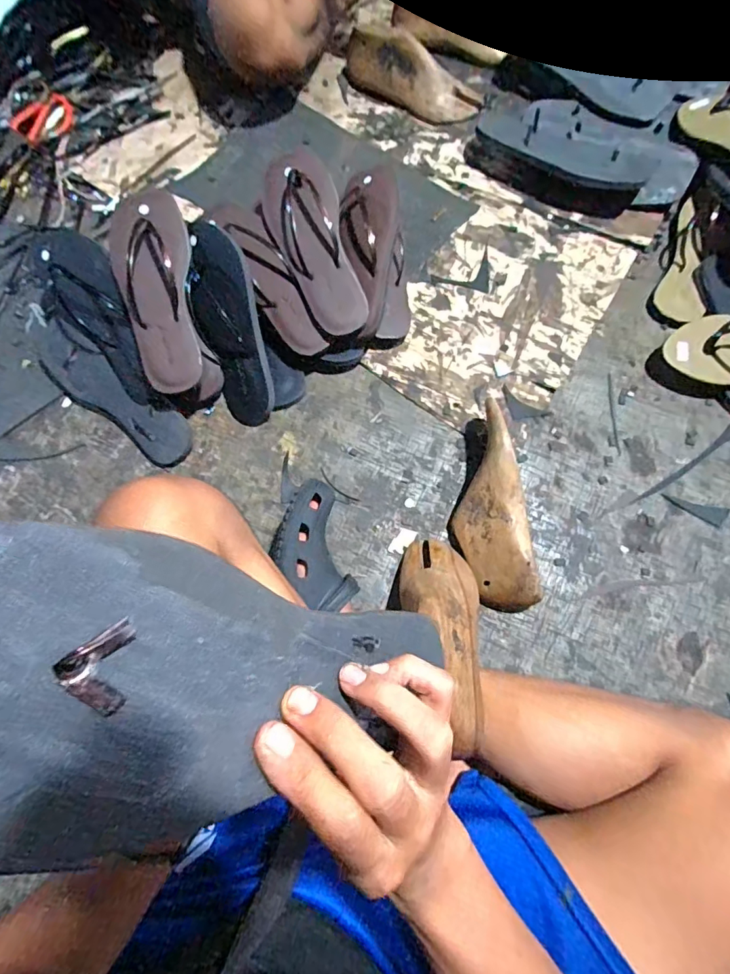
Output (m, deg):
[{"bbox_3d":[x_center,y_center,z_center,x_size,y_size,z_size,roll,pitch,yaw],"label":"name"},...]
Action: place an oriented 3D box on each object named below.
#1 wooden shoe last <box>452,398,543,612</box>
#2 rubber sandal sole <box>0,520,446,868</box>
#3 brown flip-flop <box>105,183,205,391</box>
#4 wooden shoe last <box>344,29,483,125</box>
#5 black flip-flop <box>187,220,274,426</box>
[{"bbox_3d":[0.144,0.025,0.556,0.077,0.082,0.234,-9,74,0],"label":"wooden shoe last"},{"bbox_3d":[-0.047,0.072,0.182,0.009,0.234,0.091,-11,70,41],"label":"rubber sandal sole"},{"bbox_3d":[-0.258,-0.247,0.571,0.083,0.045,0.259,-10,89,-1],"label":"brown flip-flop"},{"bbox_3d":[0.073,-0.681,0.759,0.246,0.081,0.067,23,77,8],"label":"wooden shoe last"},{"bbox_3d":[-0.176,-0.210,0.605,0.080,0.037,0.259,-13,101,-2],"label":"black flip-flop"}]

